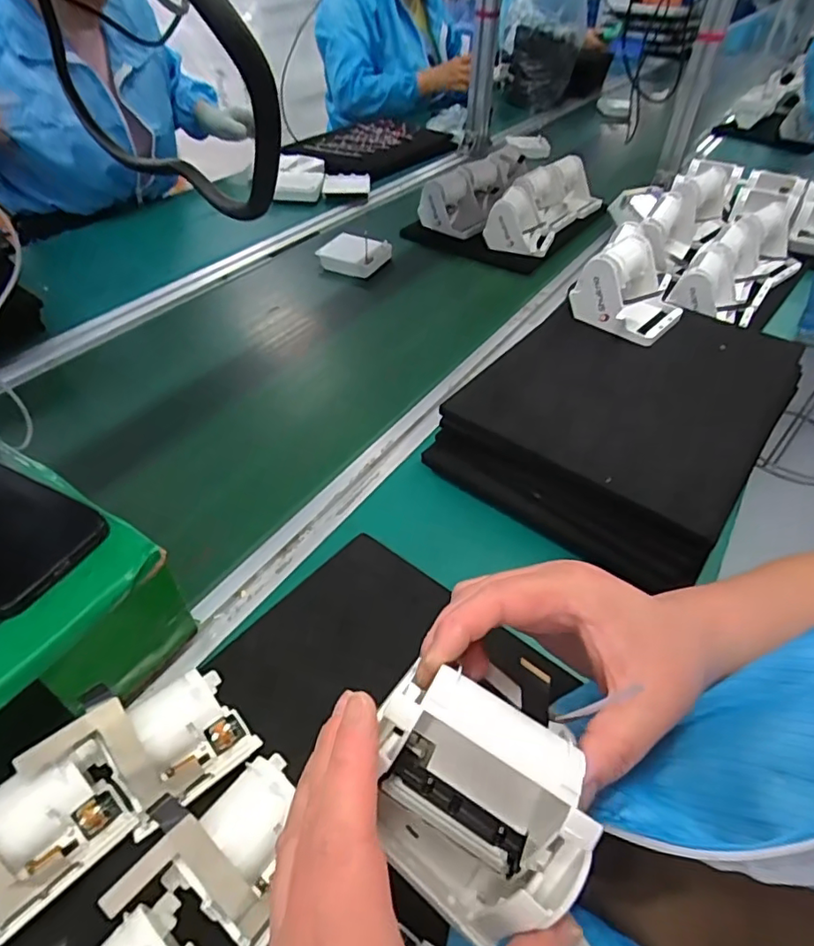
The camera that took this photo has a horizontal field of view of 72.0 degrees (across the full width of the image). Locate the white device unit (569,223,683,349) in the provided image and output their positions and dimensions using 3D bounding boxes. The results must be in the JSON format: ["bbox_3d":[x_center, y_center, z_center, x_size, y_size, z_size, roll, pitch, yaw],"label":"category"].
[{"bbox_3d":[0.255,-0.213,0.629,0.104,0.092,0.109,27,49,24],"label":"white device unit"}]

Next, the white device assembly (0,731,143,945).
[{"bbox_3d":[-0.209,0.194,0.291,0.066,0.061,0.104,31,52,25],"label":"white device assembly"}]

